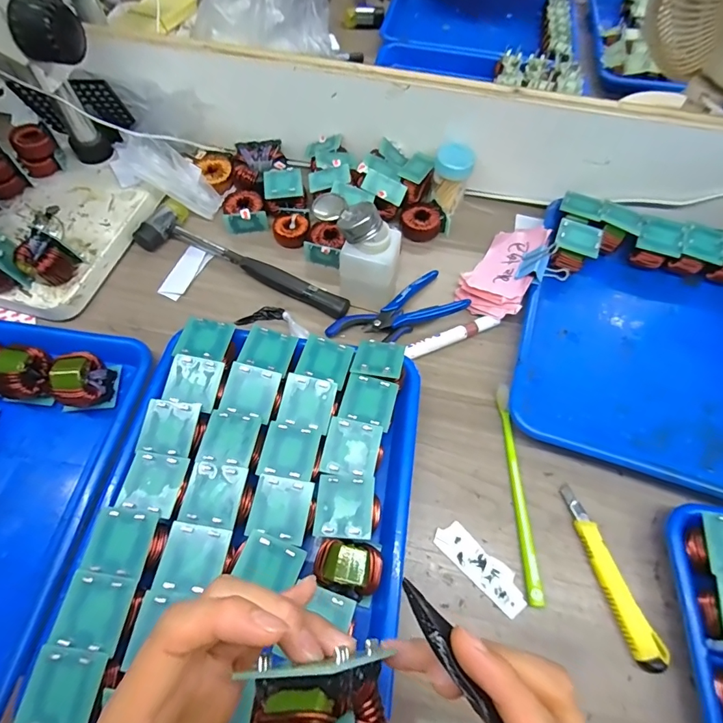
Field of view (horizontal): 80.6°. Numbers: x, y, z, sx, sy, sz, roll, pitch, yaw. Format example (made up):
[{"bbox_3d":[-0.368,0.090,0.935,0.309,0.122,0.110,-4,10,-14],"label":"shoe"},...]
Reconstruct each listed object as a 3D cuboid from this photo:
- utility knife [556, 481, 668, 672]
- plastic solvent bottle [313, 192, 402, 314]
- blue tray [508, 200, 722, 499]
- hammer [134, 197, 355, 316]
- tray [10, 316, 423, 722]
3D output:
[{"bbox_3d":[0.204,0.171,0.350,0.023,0.012,0.138,-13,63,-8],"label":"utility knife"},{"bbox_3d":[0.000,-0.112,0.434,0.078,0.092,0.061,9,62,3],"label":"plastic solvent bottle"},{"bbox_3d":[0.294,-0.014,0.444,0.250,0.031,0.285,19,60,10],"label":"blue tray"},{"bbox_3d":[-0.134,-0.113,0.489,0.266,0.035,0.067,26,64,12],"label":"hammer"},{"bbox_3d":[-0.083,0.115,0.345,0.243,0.048,0.314,9,62,3],"label":"tray"}]

